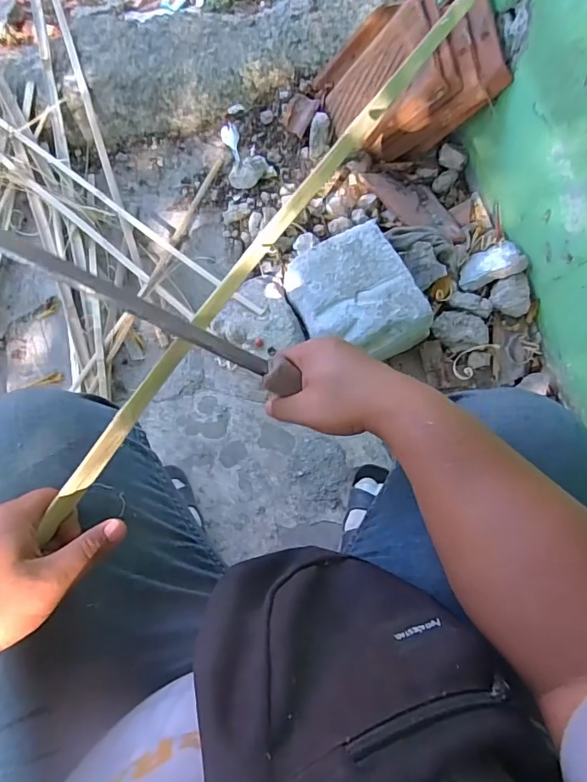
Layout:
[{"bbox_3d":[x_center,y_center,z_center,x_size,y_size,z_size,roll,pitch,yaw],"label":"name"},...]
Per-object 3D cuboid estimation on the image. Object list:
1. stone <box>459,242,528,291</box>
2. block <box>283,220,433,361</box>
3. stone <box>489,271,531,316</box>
[{"bbox_3d":[0.348,-0.225,0.860,0.095,0.060,0.072,-14,74,-6],"label":"stone"},{"bbox_3d":[0.106,-0.163,0.843,0.192,0.073,0.230,-24,76,-9],"label":"block"},{"bbox_3d":[0.381,-0.165,0.845,0.054,0.037,0.068,-2,74,-3],"label":"stone"}]

